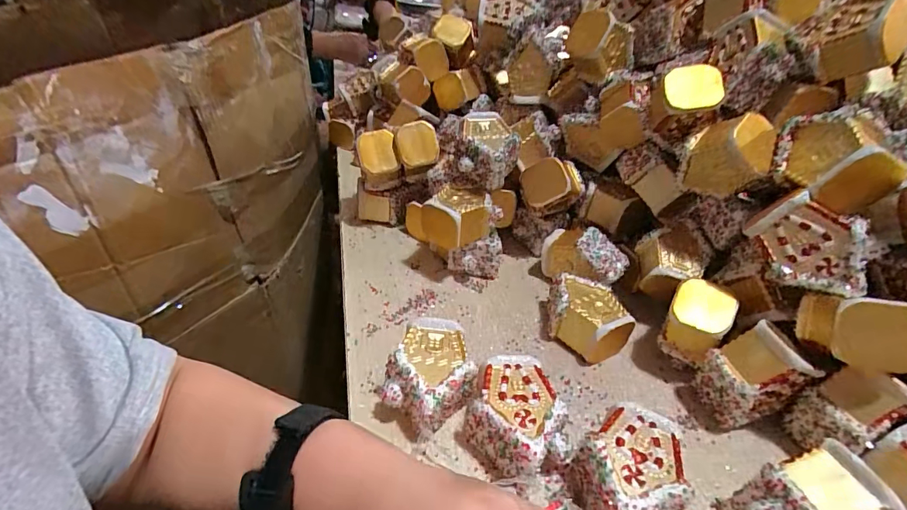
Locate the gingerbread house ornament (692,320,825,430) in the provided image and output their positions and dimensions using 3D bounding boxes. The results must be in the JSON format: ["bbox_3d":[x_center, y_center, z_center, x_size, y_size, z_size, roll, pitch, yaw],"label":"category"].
[{"bbox_3d":[0.234,0.096,0.348,0.058,0.083,0.052,-5,36,-18],"label":"gingerbread house ornament"}]

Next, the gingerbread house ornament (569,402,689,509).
[{"bbox_3d":[0.113,0.146,0.288,0.061,0.047,0.080,12,35,7],"label":"gingerbread house ornament"}]

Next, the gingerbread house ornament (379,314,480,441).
[{"bbox_3d":[-0.019,0.095,0.337,0.065,0.046,0.085,15,35,10],"label":"gingerbread house ornament"}]

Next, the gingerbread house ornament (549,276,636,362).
[{"bbox_3d":[0.127,0.062,0.413,0.077,0.047,0.071,14,35,9],"label":"gingerbread house ornament"}]

